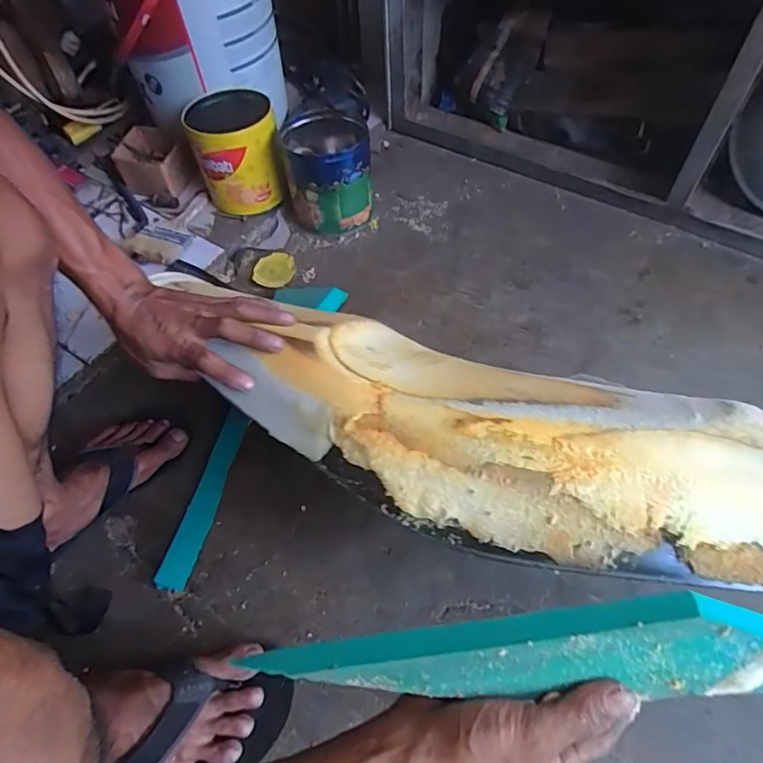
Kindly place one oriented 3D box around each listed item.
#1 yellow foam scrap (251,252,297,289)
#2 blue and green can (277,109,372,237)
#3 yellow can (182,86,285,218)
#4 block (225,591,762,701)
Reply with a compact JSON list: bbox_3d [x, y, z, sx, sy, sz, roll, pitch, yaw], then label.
[{"bbox_3d":[-0.184,-0.192,0.878,0.071,0.017,0.065,8,57,7],"label":"yellow foam scrap"},{"bbox_3d":[-0.097,-0.366,0.909,0.153,0.141,0.157,-9,56,-4],"label":"blue and green can"},{"bbox_3d":[-0.258,-0.408,0.930,0.144,0.169,0.146,-11,56,-4],"label":"yellow can"},{"bbox_3d":[0.119,0.159,0.305,0.386,0.071,0.017,3,25,-2],"label":"block"}]

